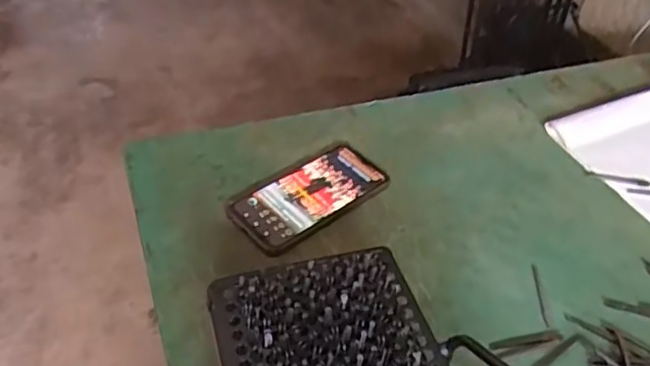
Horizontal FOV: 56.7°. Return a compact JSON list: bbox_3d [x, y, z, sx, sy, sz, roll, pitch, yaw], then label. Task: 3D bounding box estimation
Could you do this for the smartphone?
[{"bbox_3d":[-0.015,0.011,0.599,0.161,0.010,0.078,-31,54,-32],"label":"smartphone"}]

